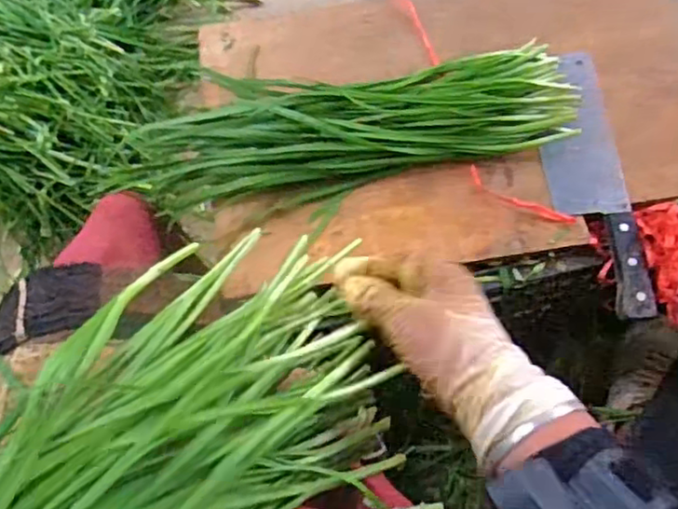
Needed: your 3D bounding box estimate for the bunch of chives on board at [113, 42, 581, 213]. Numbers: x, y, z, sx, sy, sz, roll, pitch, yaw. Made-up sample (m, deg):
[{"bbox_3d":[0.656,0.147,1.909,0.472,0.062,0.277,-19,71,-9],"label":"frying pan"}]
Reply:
[{"bbox_3d":[0.010,-0.121,0.617,0.425,0.045,0.138,-5,70,0],"label":"bunch of chives on board"}]

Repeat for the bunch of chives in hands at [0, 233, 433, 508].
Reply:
[{"bbox_3d":[-0.131,0.122,0.269,0.192,0.083,0.419,42,39,15],"label":"bunch of chives in hands"}]

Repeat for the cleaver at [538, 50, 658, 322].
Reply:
[{"bbox_3d":[0.235,-0.072,0.599,0.069,0.030,0.270,-3,70,1],"label":"cleaver"}]

